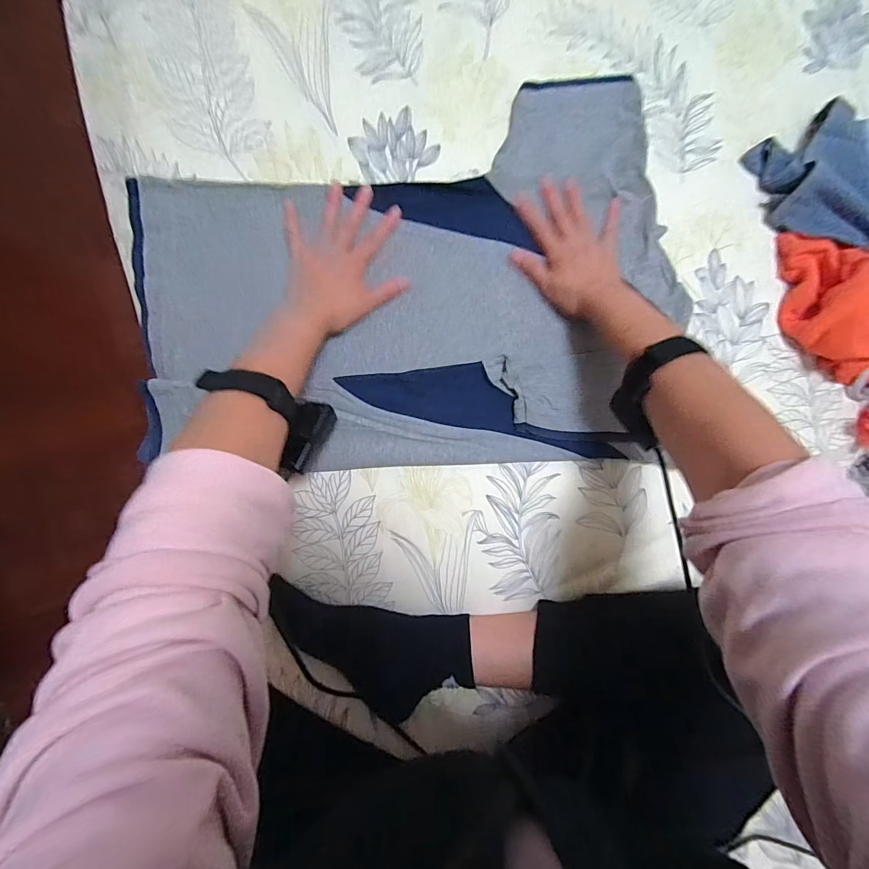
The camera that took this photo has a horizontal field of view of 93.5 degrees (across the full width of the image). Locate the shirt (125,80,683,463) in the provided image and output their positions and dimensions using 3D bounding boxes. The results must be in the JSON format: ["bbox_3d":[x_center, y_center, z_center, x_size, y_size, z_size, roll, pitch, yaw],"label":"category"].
[{"bbox_3d":[-0.034,-0.168,0.452,0.567,0.032,0.416,-6,88,-5],"label":"shirt"}]

